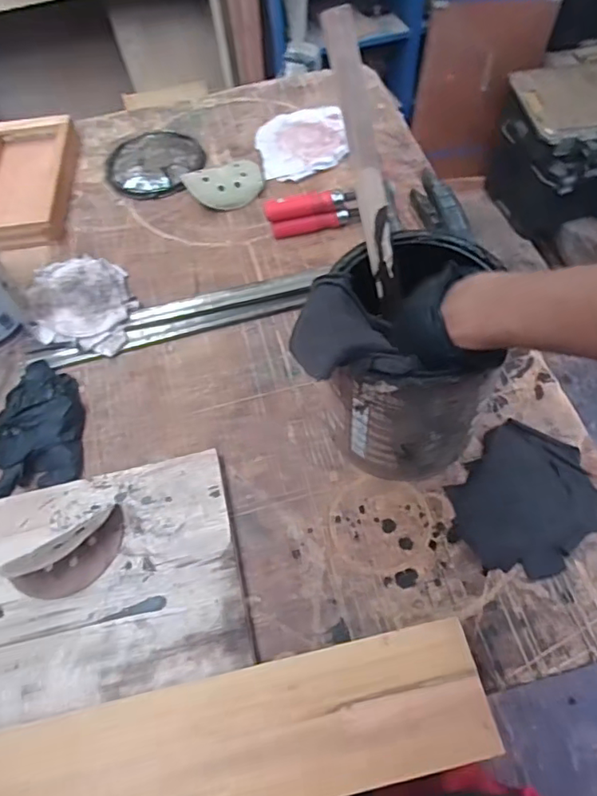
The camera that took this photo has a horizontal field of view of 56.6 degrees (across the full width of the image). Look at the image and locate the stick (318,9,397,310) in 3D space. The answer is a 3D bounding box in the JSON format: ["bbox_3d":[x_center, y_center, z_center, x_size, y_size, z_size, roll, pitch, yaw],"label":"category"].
[{"bbox_3d":[0.056,-0.187,0.462,0.023,0.233,0.009,-6,25,21],"label":"stick"}]

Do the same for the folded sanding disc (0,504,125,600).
[{"bbox_3d":[-0.224,0.153,0.531,0.121,0.040,0.058,-26,61,-12],"label":"folded sanding disc"}]

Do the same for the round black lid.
[{"bbox_3d":[-0.223,-0.372,0.870,0.148,0.016,0.151,-1,59,2],"label":"round black lid"}]

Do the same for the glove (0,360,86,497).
[{"bbox_3d":[-0.301,0.023,0.634,0.100,0.034,0.163,-9,59,-3],"label":"glove"}]

